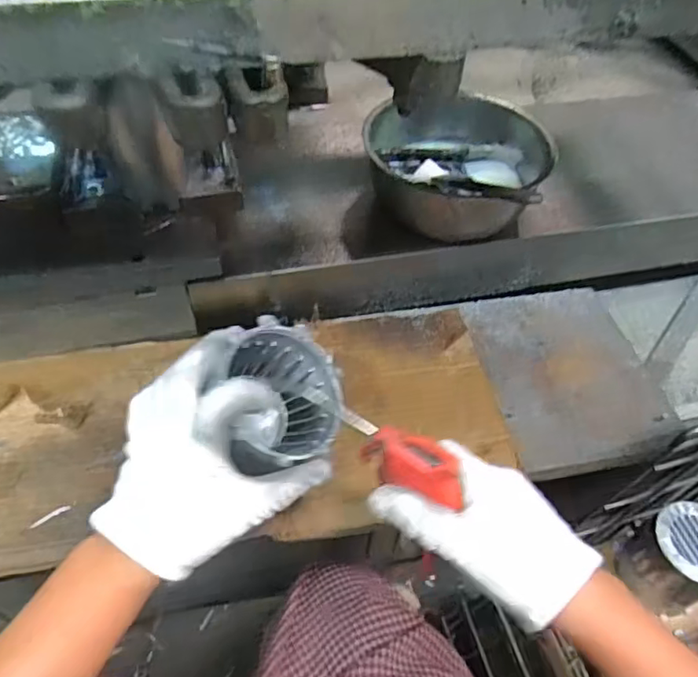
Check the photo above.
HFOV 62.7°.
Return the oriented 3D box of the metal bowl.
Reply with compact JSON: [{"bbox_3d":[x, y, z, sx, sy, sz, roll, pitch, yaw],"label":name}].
[{"bbox_3d":[0.117,-0.177,0.604,0.158,0.089,0.162,2,52,-2],"label":"metal bowl"}]

